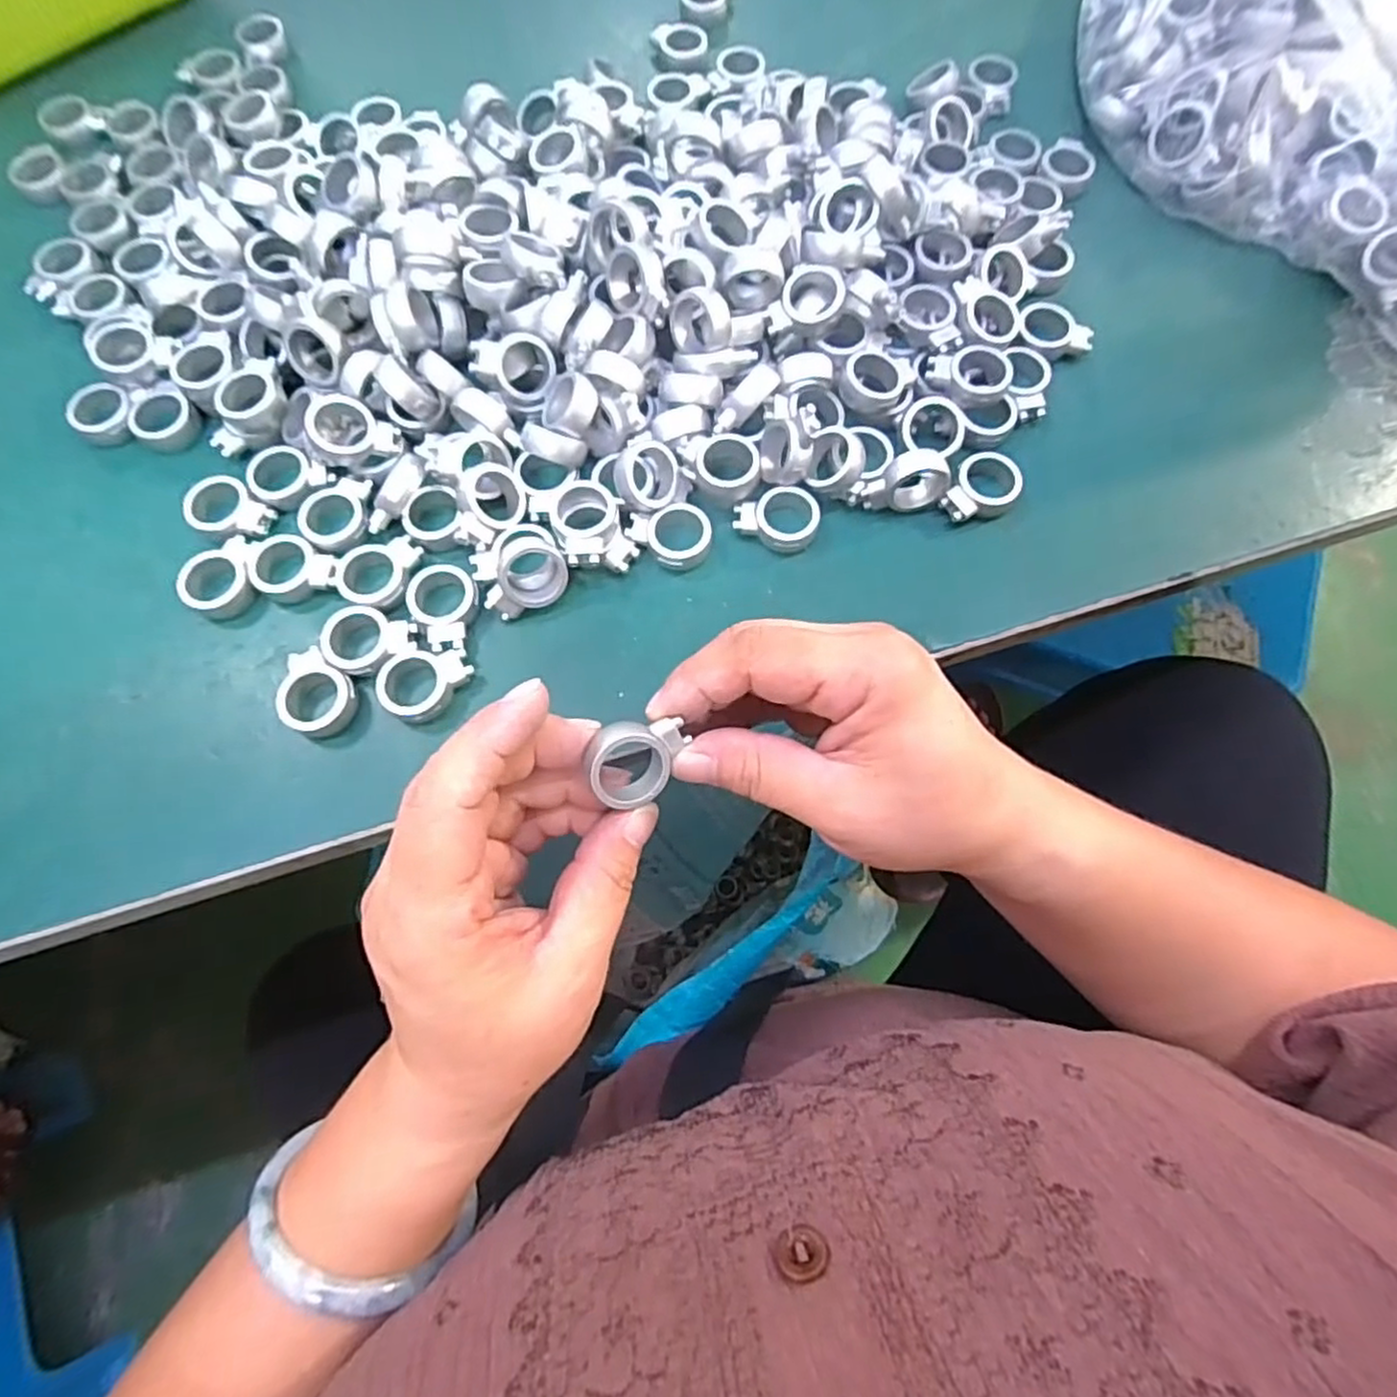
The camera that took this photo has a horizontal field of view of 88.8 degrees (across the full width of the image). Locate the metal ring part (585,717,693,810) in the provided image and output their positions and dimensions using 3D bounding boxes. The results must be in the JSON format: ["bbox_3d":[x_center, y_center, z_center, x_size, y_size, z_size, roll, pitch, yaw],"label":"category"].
[{"bbox_3d":[-0.020,0.019,0.218,0.025,0.012,0.025,8,100,-18],"label":"metal ring part"}]

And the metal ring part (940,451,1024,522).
[{"bbox_3d":[0.116,-0.084,0.293,0.026,0.011,0.033,37,76,11],"label":"metal ring part"}]

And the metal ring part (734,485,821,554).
[{"bbox_3d":[0.032,-0.071,0.287,0.033,0.010,0.025,-16,73,-5],"label":"metal ring part"}]

